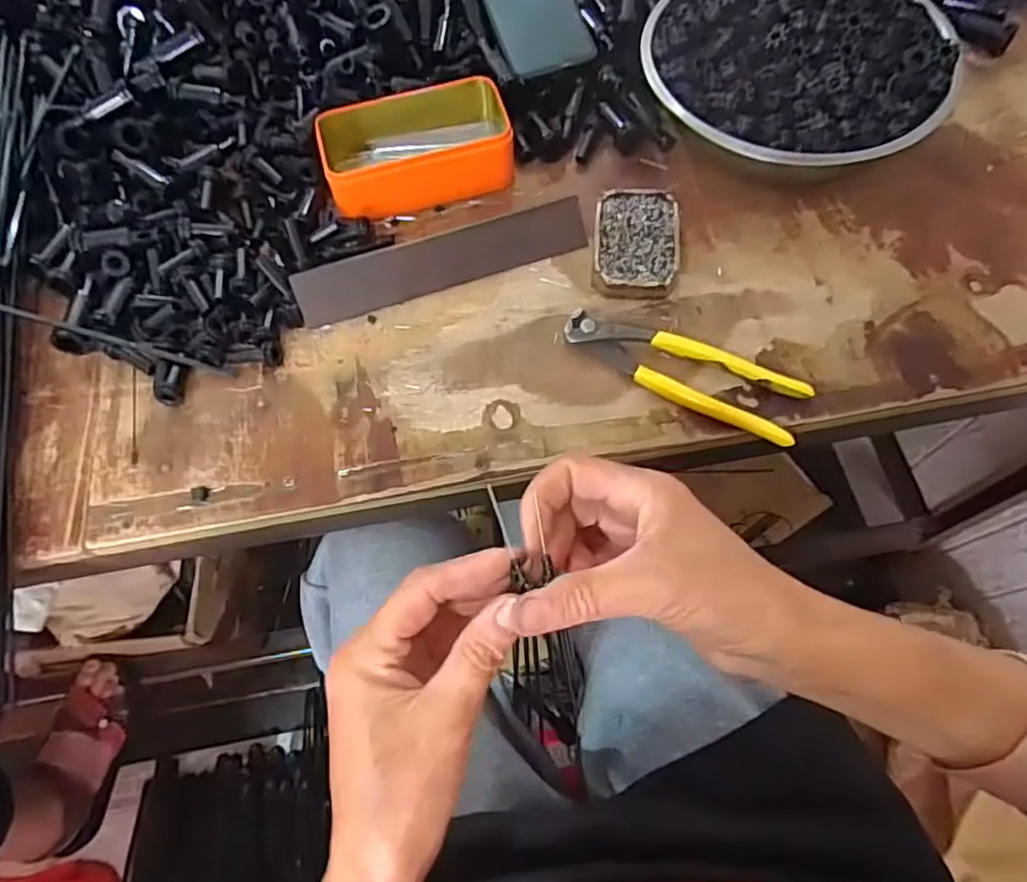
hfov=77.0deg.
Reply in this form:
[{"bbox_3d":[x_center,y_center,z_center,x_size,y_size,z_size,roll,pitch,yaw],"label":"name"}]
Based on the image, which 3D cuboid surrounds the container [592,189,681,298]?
[{"bbox_3d":[0.091,-0.147,0.480,0.062,0.020,0.088,4,67,4],"label":"container"}]

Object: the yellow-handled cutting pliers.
[{"bbox_3d":[0.113,-0.048,0.440,0.164,0.016,0.043,25,70,12],"label":"yellow-handled cutting pliers"}]

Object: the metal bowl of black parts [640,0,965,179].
[{"bbox_3d":[0.210,-0.277,0.492,0.198,0.070,0.198,-1,67,2],"label":"metal bowl of black parts"}]

